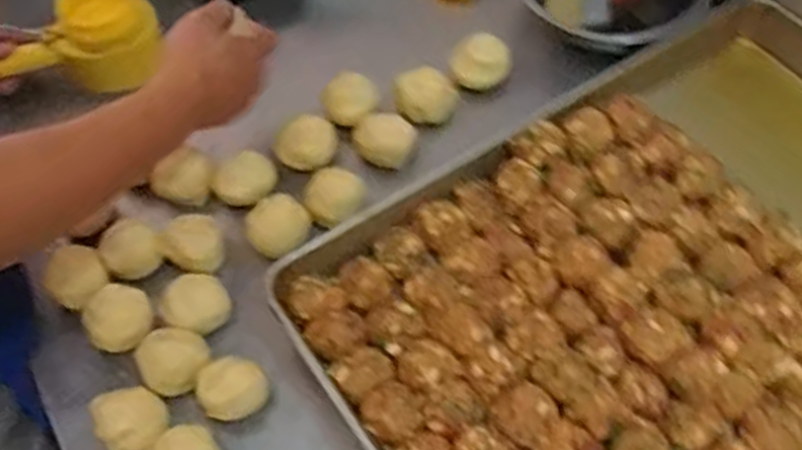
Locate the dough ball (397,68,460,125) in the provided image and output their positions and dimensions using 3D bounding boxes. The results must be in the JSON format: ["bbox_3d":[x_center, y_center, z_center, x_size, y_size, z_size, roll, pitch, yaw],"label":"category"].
[{"bbox_3d":[0.026,-0.129,0.778,0.063,0.043,0.046,-6,59,-1],"label":"dough ball"}]

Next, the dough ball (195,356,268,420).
[{"bbox_3d":[-0.139,0.136,0.638,0.056,0.047,0.053,-33,63,-15],"label":"dough ball"}]

